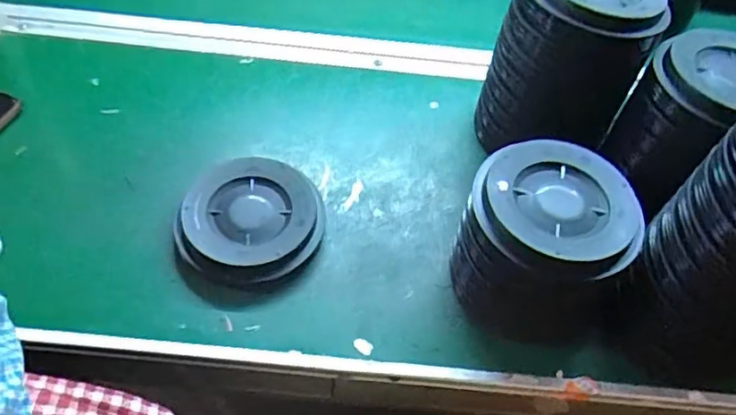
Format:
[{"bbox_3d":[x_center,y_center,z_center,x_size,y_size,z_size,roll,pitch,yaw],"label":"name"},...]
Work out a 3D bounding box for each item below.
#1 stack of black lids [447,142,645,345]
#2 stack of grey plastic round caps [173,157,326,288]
[{"bbox_3d":[0.126,0.030,0.467,0.121,0.107,0.132,15,54,6],"label":"stack of black lids"},{"bbox_3d":[-0.097,0.010,0.509,0.120,0.036,0.117,7,54,0],"label":"stack of grey plastic round caps"}]

